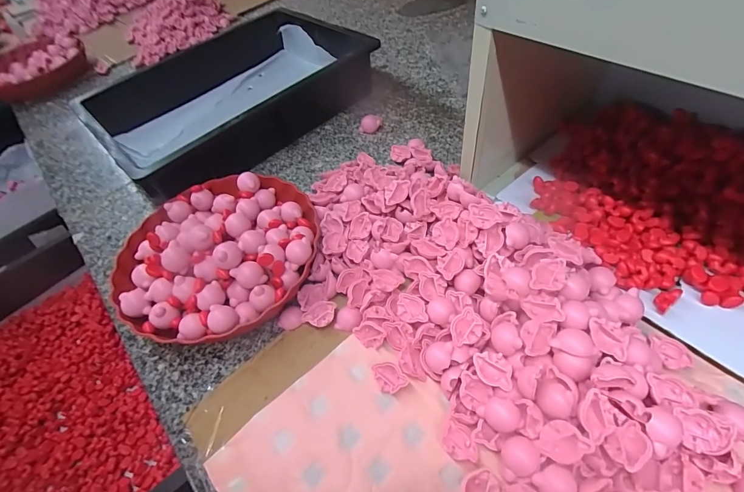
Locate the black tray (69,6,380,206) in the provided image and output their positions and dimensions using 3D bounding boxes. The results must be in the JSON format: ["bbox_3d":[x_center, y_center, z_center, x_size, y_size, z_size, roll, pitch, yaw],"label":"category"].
[{"bbox_3d":[-0.240,-0.266,0.656,0.297,0.090,0.436,33,62,26],"label":"black tray"}]

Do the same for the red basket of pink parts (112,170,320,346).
[{"bbox_3d":[-0.180,0.002,0.447,0.233,0.080,0.226,-3,53,3],"label":"red basket of pink parts"}]

